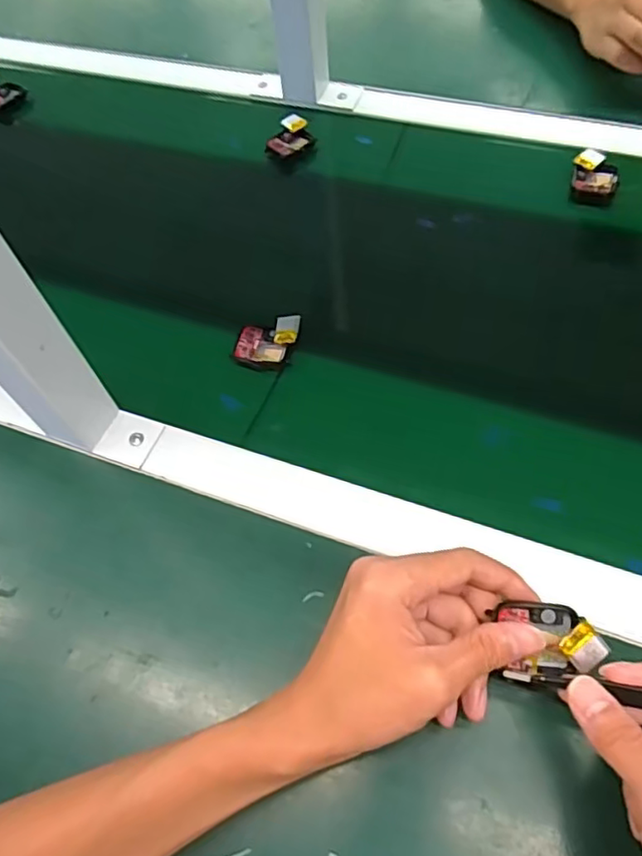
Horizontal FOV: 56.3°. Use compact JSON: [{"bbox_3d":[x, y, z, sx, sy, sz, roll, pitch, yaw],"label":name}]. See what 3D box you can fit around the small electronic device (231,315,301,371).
[{"bbox_3d":[-0.043,-0.068,0.468,0.047,0.021,0.042,7,60,8],"label":"small electronic device"}]

